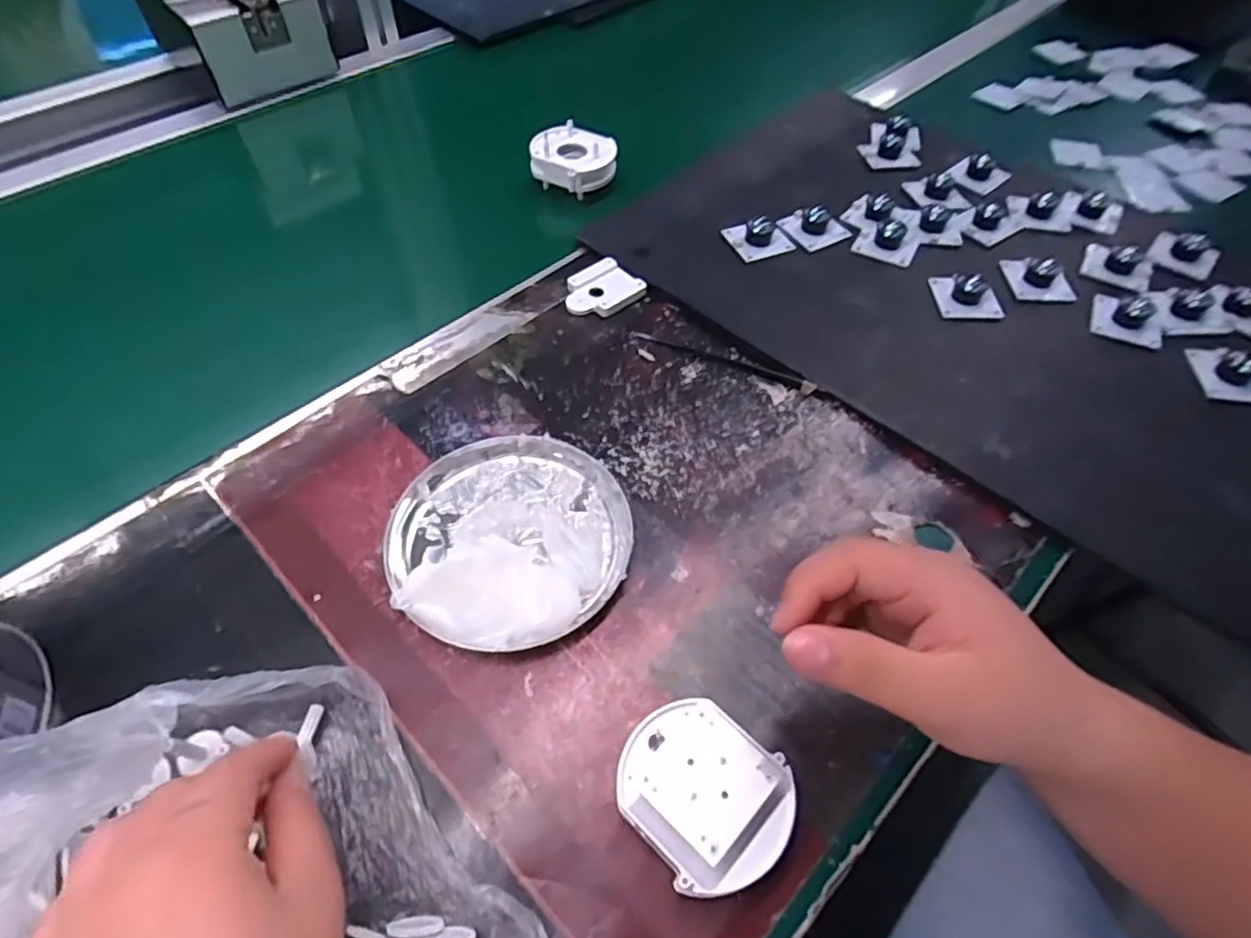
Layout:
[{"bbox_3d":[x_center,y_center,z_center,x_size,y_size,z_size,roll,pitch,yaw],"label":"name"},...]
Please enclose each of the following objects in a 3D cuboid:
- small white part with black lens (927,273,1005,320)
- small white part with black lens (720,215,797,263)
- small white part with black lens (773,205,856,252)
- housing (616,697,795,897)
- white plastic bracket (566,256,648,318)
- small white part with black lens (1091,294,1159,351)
[{"bbox_3d":[0.244,-0.127,0.472,0.041,0.018,0.043,3,53,0],"label":"small white part with black lens"},{"bbox_3d":[0.103,-0.182,0.512,0.044,0.025,0.039,-19,56,-16],"label":"small white part with black lens"},{"bbox_3d":[0.150,-0.197,0.520,0.047,0.020,0.041,-23,58,-18],"label":"small white part with black lens"},{"bbox_3d":[0.032,0.133,0.273,0.059,0.044,0.068,-32,61,-23],"label":"housing"},{"bbox_3d":[-0.018,-0.131,0.484,0.055,0.010,0.048,-36,62,-25],"label":"white plastic bracket"},{"bbox_3d":[0.347,-0.104,0.456,0.041,0.018,0.041,20,55,13],"label":"small white part with black lens"}]

